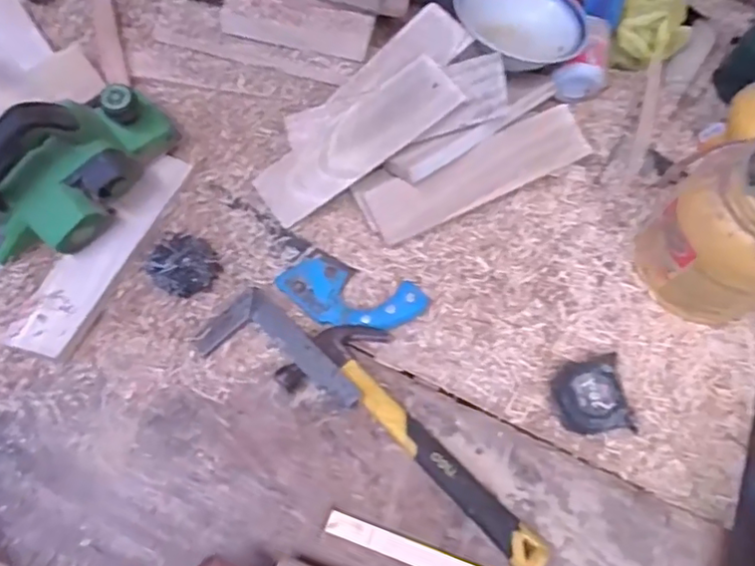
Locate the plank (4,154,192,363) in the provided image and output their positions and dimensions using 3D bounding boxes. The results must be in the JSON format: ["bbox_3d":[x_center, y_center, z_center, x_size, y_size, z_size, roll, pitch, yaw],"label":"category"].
[{"bbox_3d":[-0.322,-0.041,0.715,0.067,0.015,0.281,23,63,9],"label":"plank"}]

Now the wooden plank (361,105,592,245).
[{"bbox_3d":[0.125,-0.135,0.751,0.273,0.015,0.078,-26,92,-2],"label":"wooden plank"}]

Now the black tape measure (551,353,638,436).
[{"bbox_3d":[0.245,0.130,0.686,0.085,0.035,0.082,-10,63,-9],"label":"black tape measure"}]

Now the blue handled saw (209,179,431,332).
[{"bbox_3d":[-0.087,-0.016,0.736,0.292,0.022,0.096,25,63,10],"label":"blue handled saw"}]

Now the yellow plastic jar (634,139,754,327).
[{"bbox_3d":[0.406,-0.055,0.666,0.168,0.216,0.148,-23,69,-13],"label":"yellow plastic jar"}]

